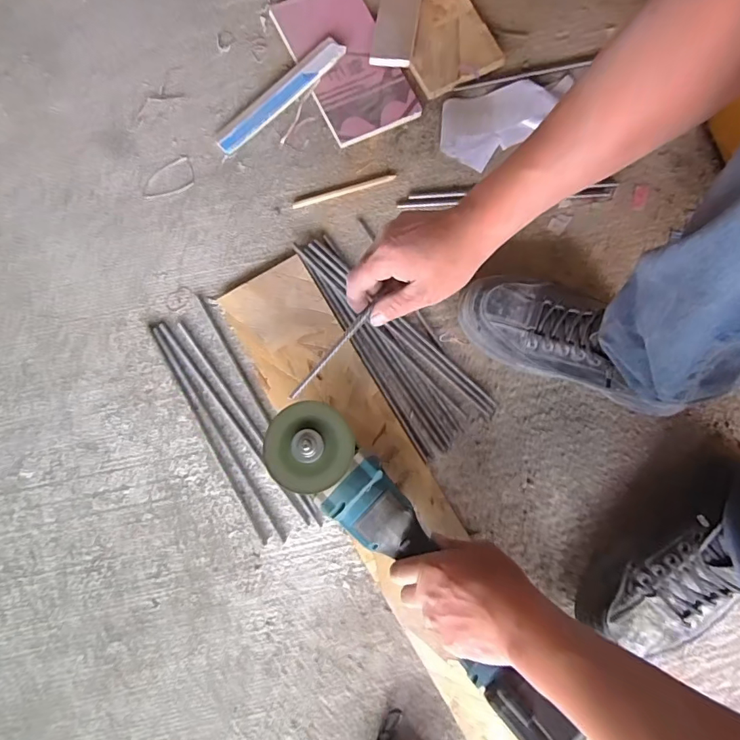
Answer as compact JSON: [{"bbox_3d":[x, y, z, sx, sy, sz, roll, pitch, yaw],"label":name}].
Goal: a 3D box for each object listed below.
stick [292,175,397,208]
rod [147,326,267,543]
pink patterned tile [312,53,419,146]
[{"bbox_3d":[-0.031,-0.220,0.562,0.129,0.005,0.011,-16,79,-3],"label":"stick"},{"bbox_3d":[-0.183,0.066,0.505,0.009,0.004,0.273,-30,81,-5],"label":"rod"},{"bbox_3d":[-0.008,-0.349,0.572,0.113,0.013,0.109,-26,83,-5],"label":"pink patterned tile"}]

